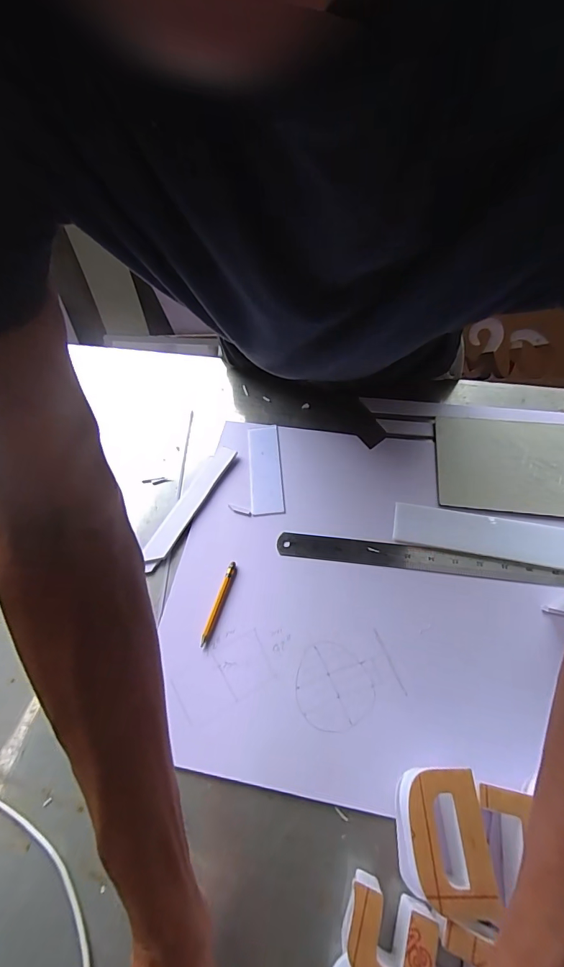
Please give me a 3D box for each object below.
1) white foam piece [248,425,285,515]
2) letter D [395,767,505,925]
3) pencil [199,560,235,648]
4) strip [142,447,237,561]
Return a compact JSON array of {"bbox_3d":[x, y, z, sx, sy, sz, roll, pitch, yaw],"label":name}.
[{"bbox_3d":[-0.022,-0.021,0.538,0.039,0.004,0.134,-6,57,1],"label":"white foam piece"},{"bbox_3d":[0.118,0.264,0.315,0.057,0.048,0.085,0,57,5],"label":"letter D"},{"bbox_3d":[-0.069,0.127,0.444,0.009,0.004,0.091,13,59,12],"label":"pencil"},{"bbox_3d":[-0.113,0.021,0.516,0.031,0.006,0.172,20,61,17],"label":"strip"}]

